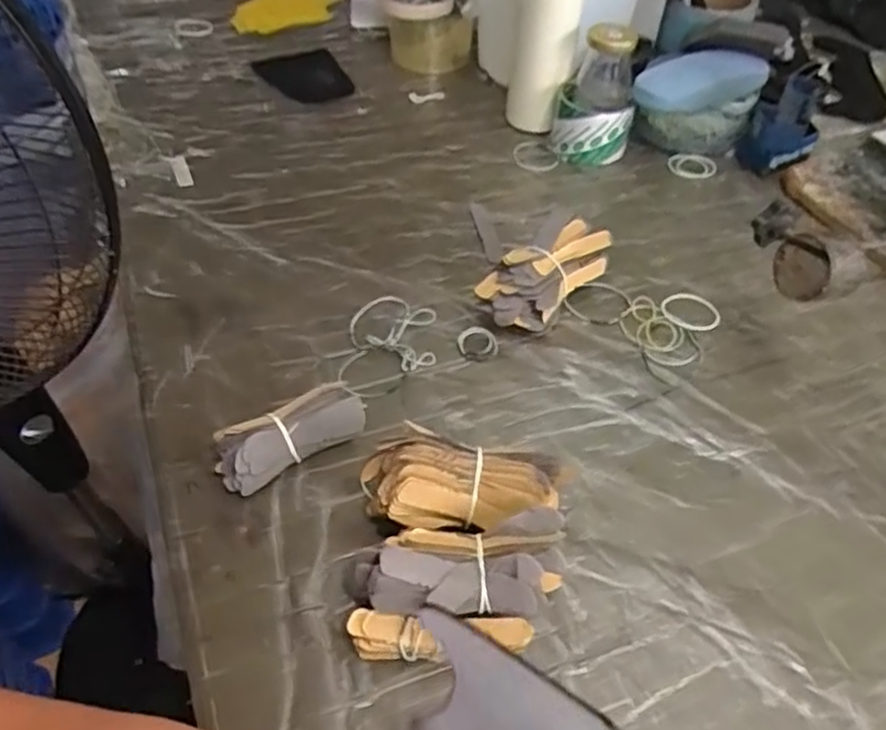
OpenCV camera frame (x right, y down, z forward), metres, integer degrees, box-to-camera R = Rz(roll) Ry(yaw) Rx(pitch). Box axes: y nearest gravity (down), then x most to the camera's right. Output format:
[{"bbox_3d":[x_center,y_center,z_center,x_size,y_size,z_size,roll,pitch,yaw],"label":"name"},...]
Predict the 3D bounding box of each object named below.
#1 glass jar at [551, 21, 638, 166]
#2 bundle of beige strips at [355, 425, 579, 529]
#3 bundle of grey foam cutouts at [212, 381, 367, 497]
[{"bbox_3d":[0.163,-0.279,0.751,0.079,0.130,0.079,10,49,8],"label":"glass jar"},{"bbox_3d":[0.010,0.079,0.443,0.124,0.059,0.051,7,47,6],"label":"bundle of beige strips"},{"bbox_3d":[-0.102,0.047,0.479,0.102,0.036,0.039,-28,53,-25],"label":"bundle of grey foam cutouts"}]

